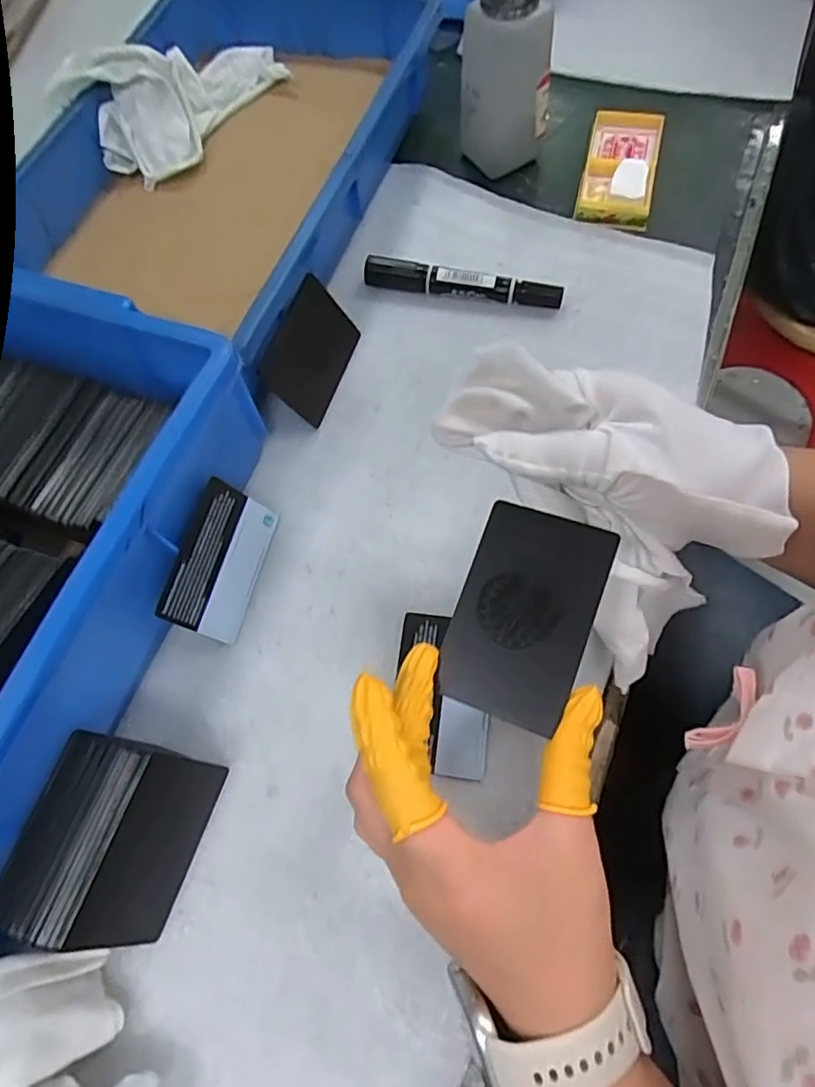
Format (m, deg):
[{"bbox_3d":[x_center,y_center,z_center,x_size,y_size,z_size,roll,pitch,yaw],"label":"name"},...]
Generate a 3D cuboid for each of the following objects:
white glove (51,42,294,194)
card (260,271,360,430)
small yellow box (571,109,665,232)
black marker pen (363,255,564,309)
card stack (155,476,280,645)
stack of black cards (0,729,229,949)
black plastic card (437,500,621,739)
[{"bbox_3d":[-0.193,-0.374,0.465,0.116,0.061,0.158,33,74,14],"label":"white glove"},{"bbox_3d":[-0.064,-0.131,0.387,0.004,0.055,0.086,-3,60,45],"label":"card"},{"bbox_3d":[0.168,-0.298,0.451,0.053,0.017,0.106,12,67,8],"label":"small yellow box"},{"bbox_3d":[0.040,-0.190,0.418,0.143,0.019,0.018,9,67,7],"label":"black marker pen"},{"bbox_3d":[-0.109,0.010,0.335,0.007,0.051,0.085,-4,63,40],"label":"card stack"},{"bbox_3d":[-0.140,0.142,0.279,0.070,0.050,0.086,18,71,9],"label":"stack of black cards"},{"bbox_3d":[0.047,0.028,0.233,0.052,0.005,0.084,18,82,19],"label":"black plastic card"}]

